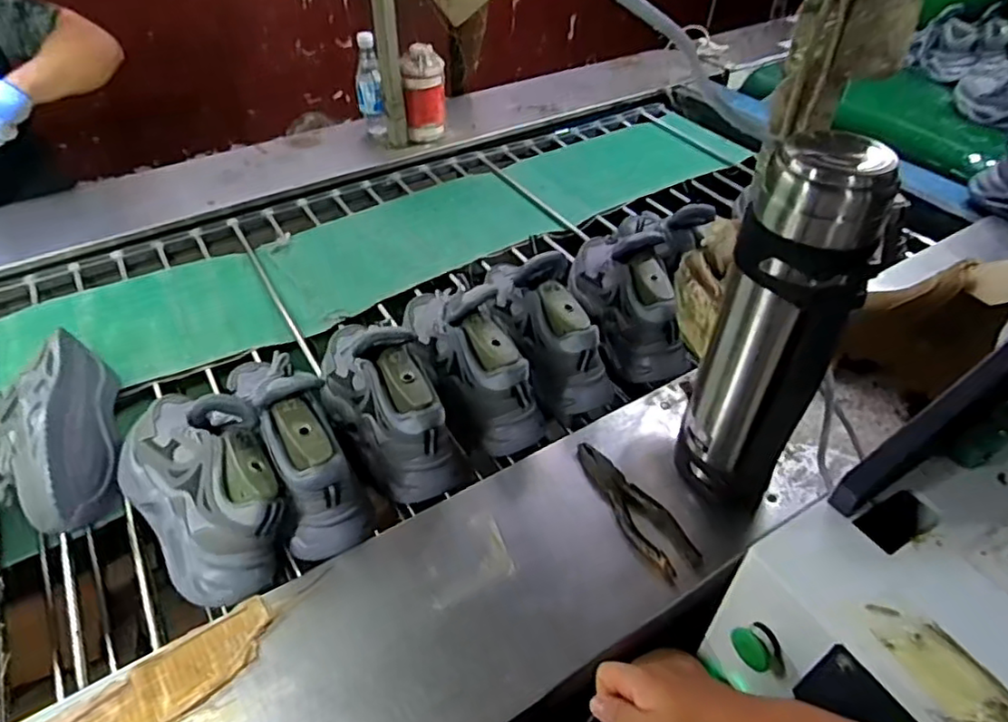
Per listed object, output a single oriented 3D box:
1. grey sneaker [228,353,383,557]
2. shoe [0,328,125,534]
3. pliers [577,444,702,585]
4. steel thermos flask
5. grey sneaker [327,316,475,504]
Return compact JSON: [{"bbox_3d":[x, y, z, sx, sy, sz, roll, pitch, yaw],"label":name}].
[{"bbox_3d":[-0.251,0.087,0.746,0.090,0.140,0.294,-23,68,-24],"label":"grey sneaker"},{"bbox_3d":[-0.576,0.091,0.785,0.147,0.107,0.283,-22,49,-19],"label":"shoe"},{"bbox_3d":[0.149,0.171,0.743,0.057,0.029,0.190,-22,49,-19],"label":"pliers"},{"bbox_3d":[0.255,0.003,0.638,0.114,0.426,0.088,18,49,18],"label":"steel thermos flask"},{"bbox_3d":[-0.161,0.033,0.811,0.107,0.149,0.299,-29,52,-24],"label":"grey sneaker"}]

